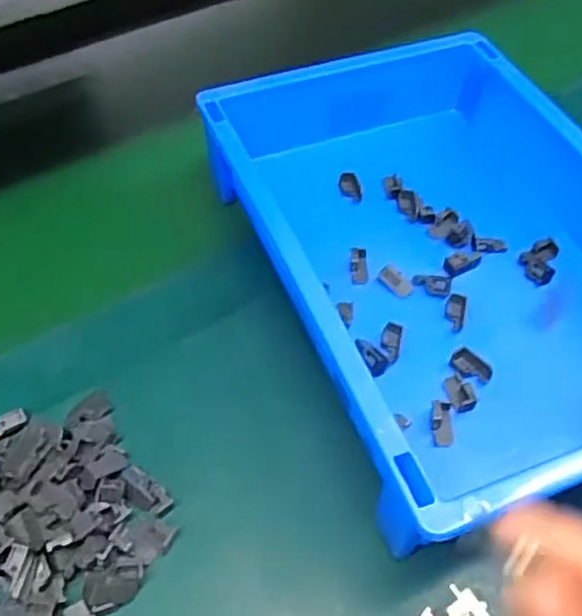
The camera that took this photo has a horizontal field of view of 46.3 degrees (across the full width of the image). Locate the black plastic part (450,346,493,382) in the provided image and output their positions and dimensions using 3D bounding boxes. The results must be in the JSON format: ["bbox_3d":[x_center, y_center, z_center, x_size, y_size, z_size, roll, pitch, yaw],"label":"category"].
[{"bbox_3d":[0.097,0.032,0.368,0.012,0.010,0.023,-37,61,-24],"label":"black plastic part"}]

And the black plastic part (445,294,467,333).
[{"bbox_3d":[0.095,0.002,0.393,0.011,0.006,0.024,12,54,9],"label":"black plastic part"}]

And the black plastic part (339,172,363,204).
[{"bbox_3d":[0.039,-0.081,0.453,0.013,0.006,0.024,-17,55,-12],"label":"black plastic part"}]

